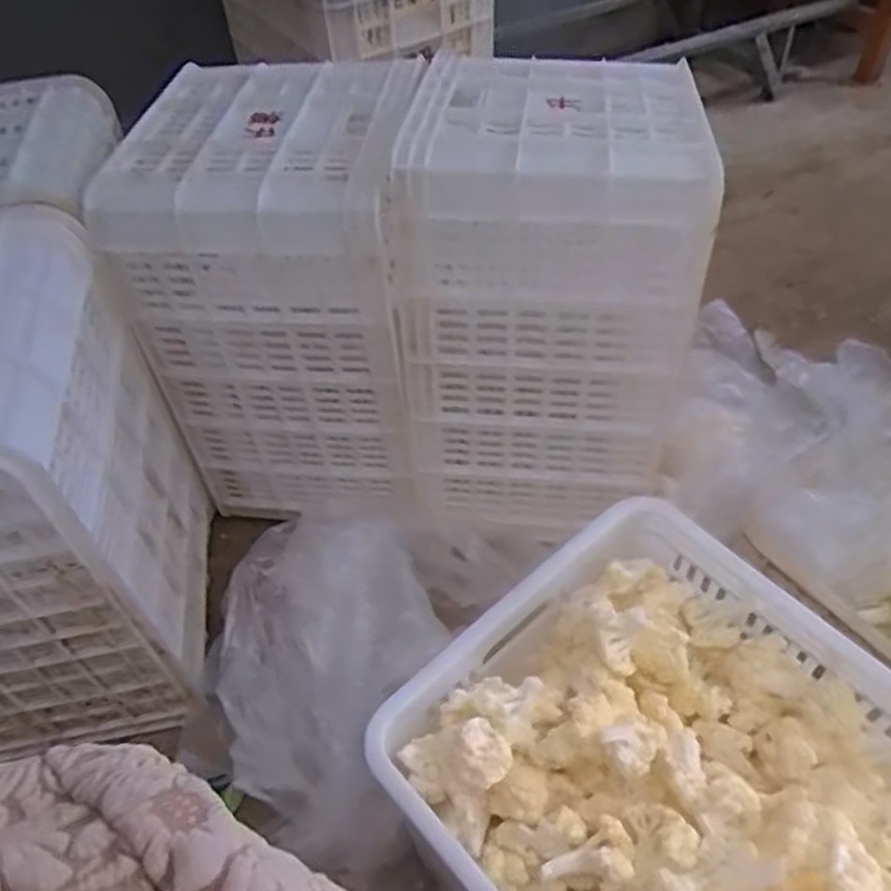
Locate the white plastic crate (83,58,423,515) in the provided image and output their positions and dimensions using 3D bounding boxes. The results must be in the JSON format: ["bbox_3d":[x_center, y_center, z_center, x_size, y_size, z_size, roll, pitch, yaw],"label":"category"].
[{"bbox_3d":[-0.186,-0.197,0.949,0.305,0.445,0.342,3,49,6],"label":"white plastic crate"}]

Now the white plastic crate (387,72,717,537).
[{"bbox_3d":[0.112,-0.173,0.880,0.287,0.453,0.322,1,49,4],"label":"white plastic crate"}]

